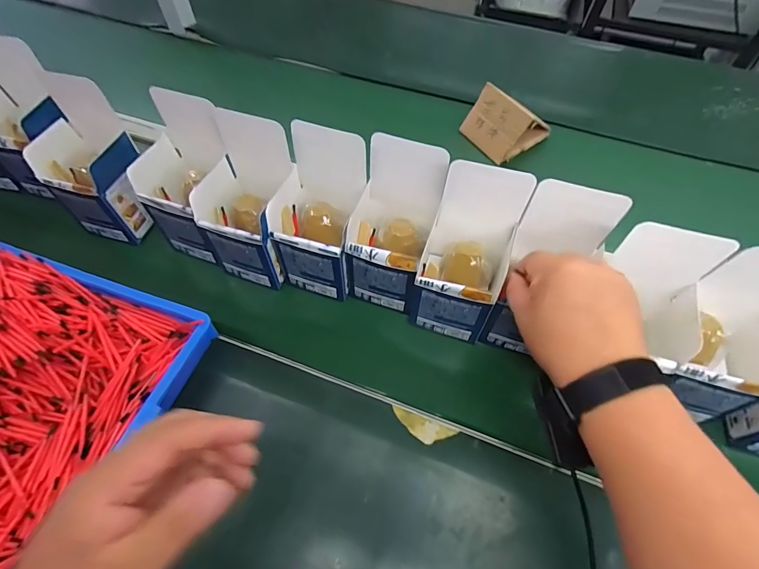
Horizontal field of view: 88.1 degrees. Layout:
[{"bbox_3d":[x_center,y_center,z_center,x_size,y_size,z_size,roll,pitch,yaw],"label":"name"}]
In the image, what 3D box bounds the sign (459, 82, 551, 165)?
[{"bbox_3d":[0.202,-0.265,0.625,0.092,0.079,0.104,-33,62,-20],"label":"sign"}]

